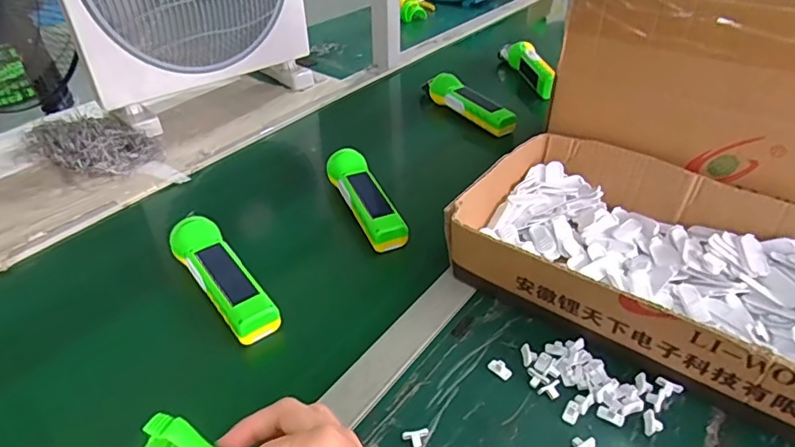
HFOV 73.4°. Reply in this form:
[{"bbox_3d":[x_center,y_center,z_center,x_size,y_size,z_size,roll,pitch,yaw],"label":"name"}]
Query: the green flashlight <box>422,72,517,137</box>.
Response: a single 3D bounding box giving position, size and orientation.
[{"bbox_3d":[0.114,-0.201,0.873,0.035,0.046,0.190,-25,43,-28],"label":"green flashlight"}]

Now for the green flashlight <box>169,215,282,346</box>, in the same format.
[{"bbox_3d":[-0.178,0.051,0.540,0.048,0.043,0.161,-27,44,-30],"label":"green flashlight"}]

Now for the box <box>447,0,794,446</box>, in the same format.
[{"bbox_3d":[0.310,-0.039,0.488,0.428,0.233,0.367,25,44,31],"label":"box"}]

